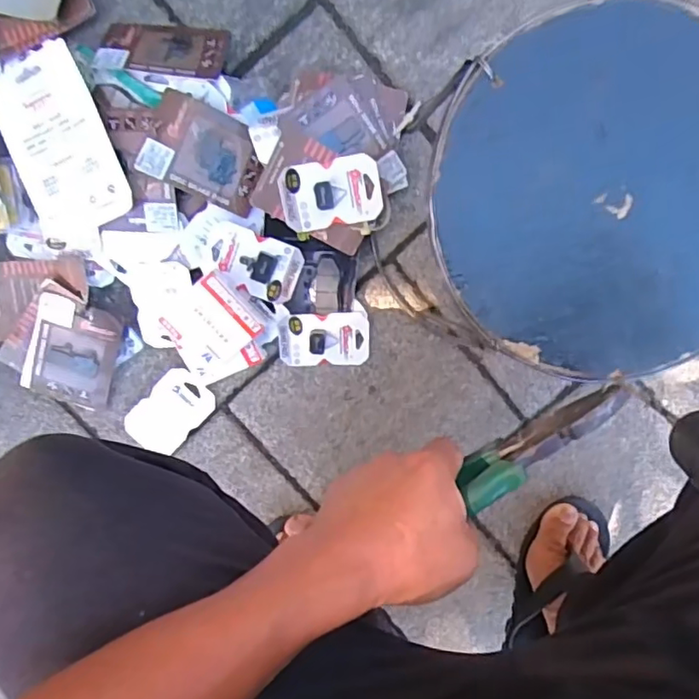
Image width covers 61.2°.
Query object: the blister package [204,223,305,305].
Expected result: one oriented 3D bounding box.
[{"bbox_3d":[-0.101,-0.092,0.616,0.098,0.018,0.059,24,98,-6],"label":"blister package"}]

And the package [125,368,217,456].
[{"bbox_3d":[-0.200,0.071,0.664,0.065,0.010,0.097,43,96,-8],"label":"package"}]

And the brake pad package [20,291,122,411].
[{"bbox_3d":[-0.301,0.004,0.640,0.091,0.012,0.117,17,110,-8],"label":"brake pad package"}]

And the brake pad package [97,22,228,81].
[{"bbox_3d":[-0.185,-0.297,0.585,0.120,0.009,0.078,4,57,-4],"label":"brake pad package"}]

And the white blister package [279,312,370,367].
[{"bbox_3d":[-0.027,-0.010,0.652,0.097,0.008,0.062,-1,117,-2],"label":"white blister package"}]

